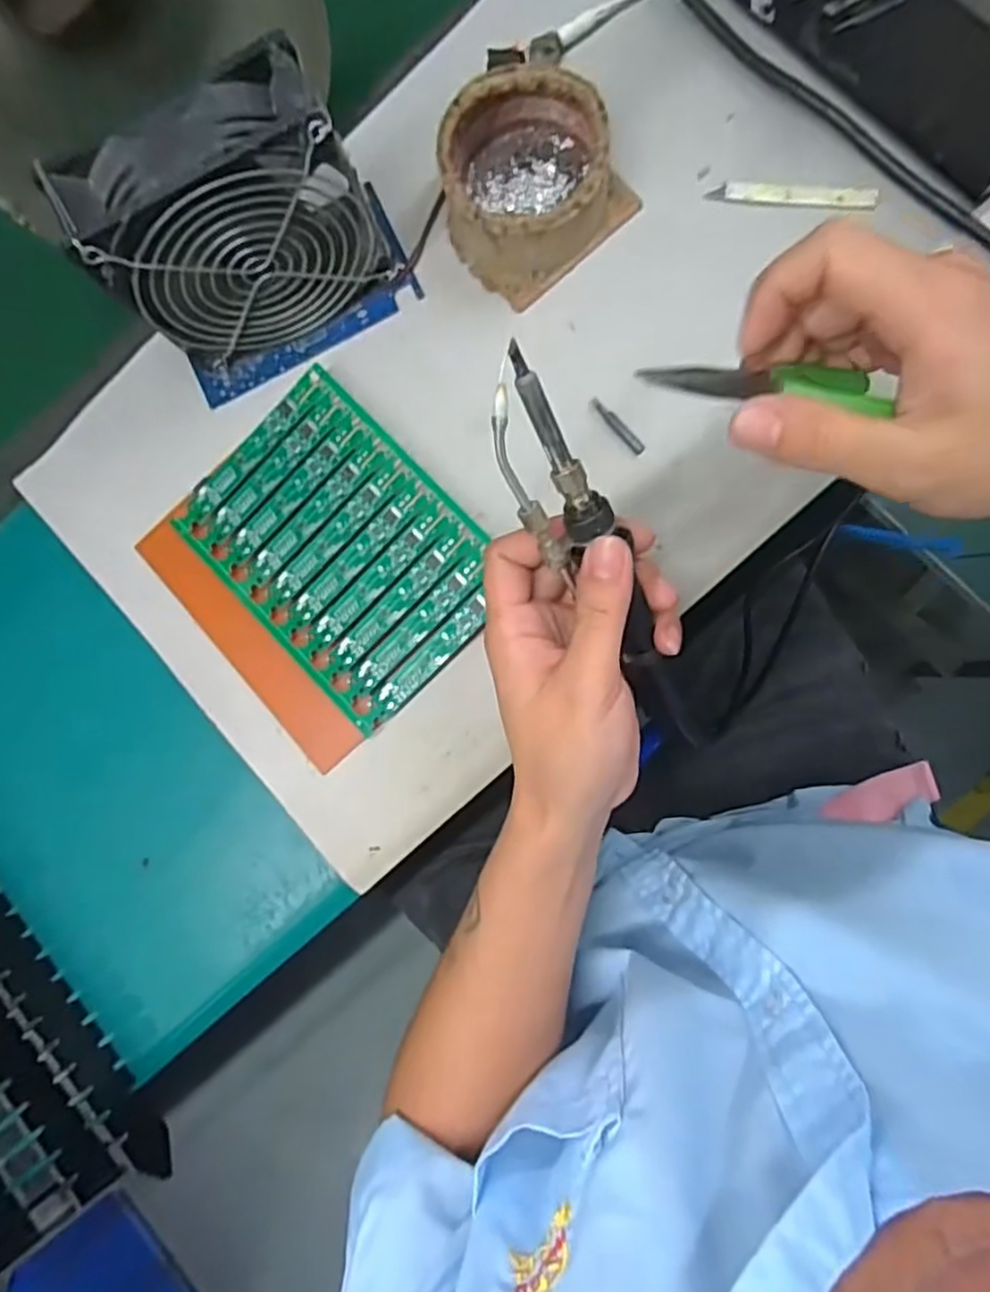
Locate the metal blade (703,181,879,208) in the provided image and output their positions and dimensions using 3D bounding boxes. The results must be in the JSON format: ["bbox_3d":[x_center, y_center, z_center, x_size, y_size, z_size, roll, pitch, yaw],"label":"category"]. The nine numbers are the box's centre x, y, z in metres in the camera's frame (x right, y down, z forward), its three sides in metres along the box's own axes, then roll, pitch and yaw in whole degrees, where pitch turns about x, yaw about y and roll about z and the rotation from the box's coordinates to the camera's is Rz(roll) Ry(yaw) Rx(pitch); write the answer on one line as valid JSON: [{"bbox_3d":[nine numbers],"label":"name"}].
[{"bbox_3d":[0.154,-0.233,0.364,0.082,0.005,0.011,14,87,16],"label":"metal blade"}]

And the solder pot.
[{"bbox_3d":[0.015,-0.241,0.358,0.089,0.050,0.096,0,88,8],"label":"solder pot"}]

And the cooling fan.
[{"bbox_3d":[-0.118,-0.195,0.335,0.119,0.119,0.043,-23,86,7],"label":"cooling fan"}]

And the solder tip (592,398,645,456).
[{"bbox_3d":[0.065,-0.117,0.371,0.008,0.004,0.039,-41,84,5],"label":"solder tip"}]

